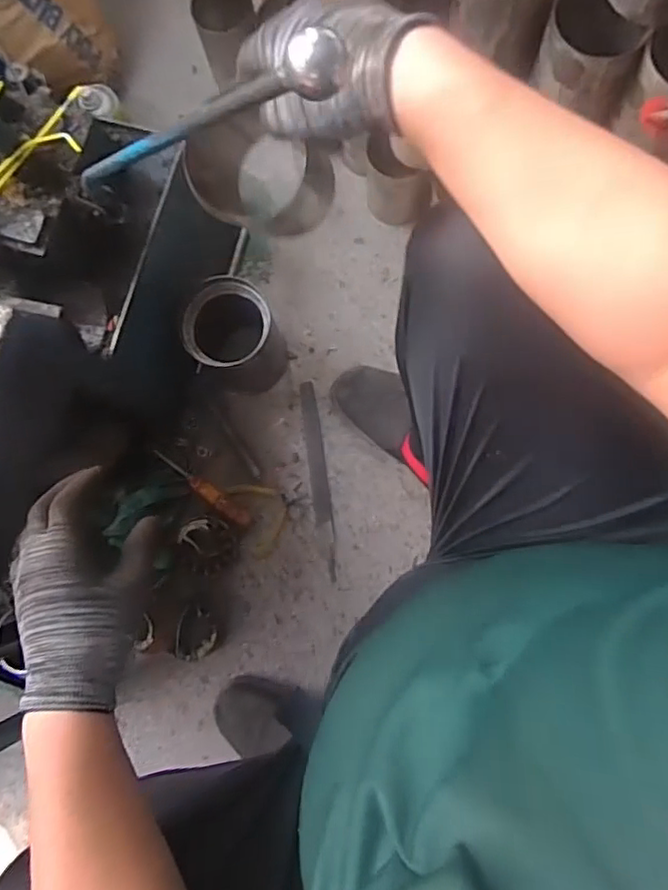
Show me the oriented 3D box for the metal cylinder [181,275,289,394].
[{"bbox_3d":[-0.135,-0.147,0.864,0.110,0.149,0.118,-1,83,4],"label":"metal cylinder"}]

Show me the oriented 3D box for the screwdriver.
[{"bbox_3d":[-0.192,0.063,0.897,0.165,0.023,0.021,38,87,-6],"label":"screwdriver"}]

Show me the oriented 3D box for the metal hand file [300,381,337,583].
[{"bbox_3d":[-0.022,0.050,0.913,0.025,0.012,0.289,-7,82,3],"label":"metal hand file"}]

